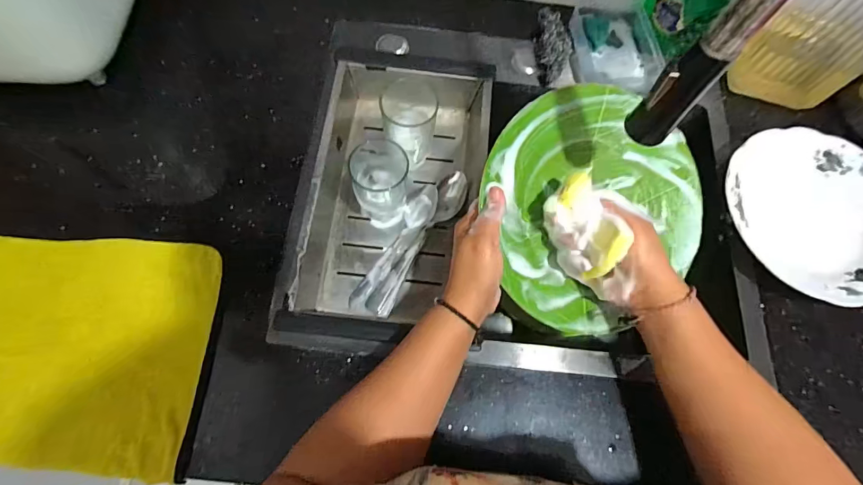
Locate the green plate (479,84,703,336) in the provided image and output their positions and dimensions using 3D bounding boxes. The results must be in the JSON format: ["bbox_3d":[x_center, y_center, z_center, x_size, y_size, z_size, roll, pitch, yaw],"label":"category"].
[{"bbox_3d":[0.169,-0.036,0.428,0.229,0.025,0.233,0,90,-13],"label":"green plate"}]

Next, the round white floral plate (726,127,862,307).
[{"bbox_3d":[0.431,-0.033,0.470,0.200,0.033,0.201,1,72,-2],"label":"round white floral plate"}]

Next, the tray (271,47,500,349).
[{"bbox_3d":[-0.041,-0.068,0.504,0.191,0.067,0.364,9,72,1],"label":"tray"}]

